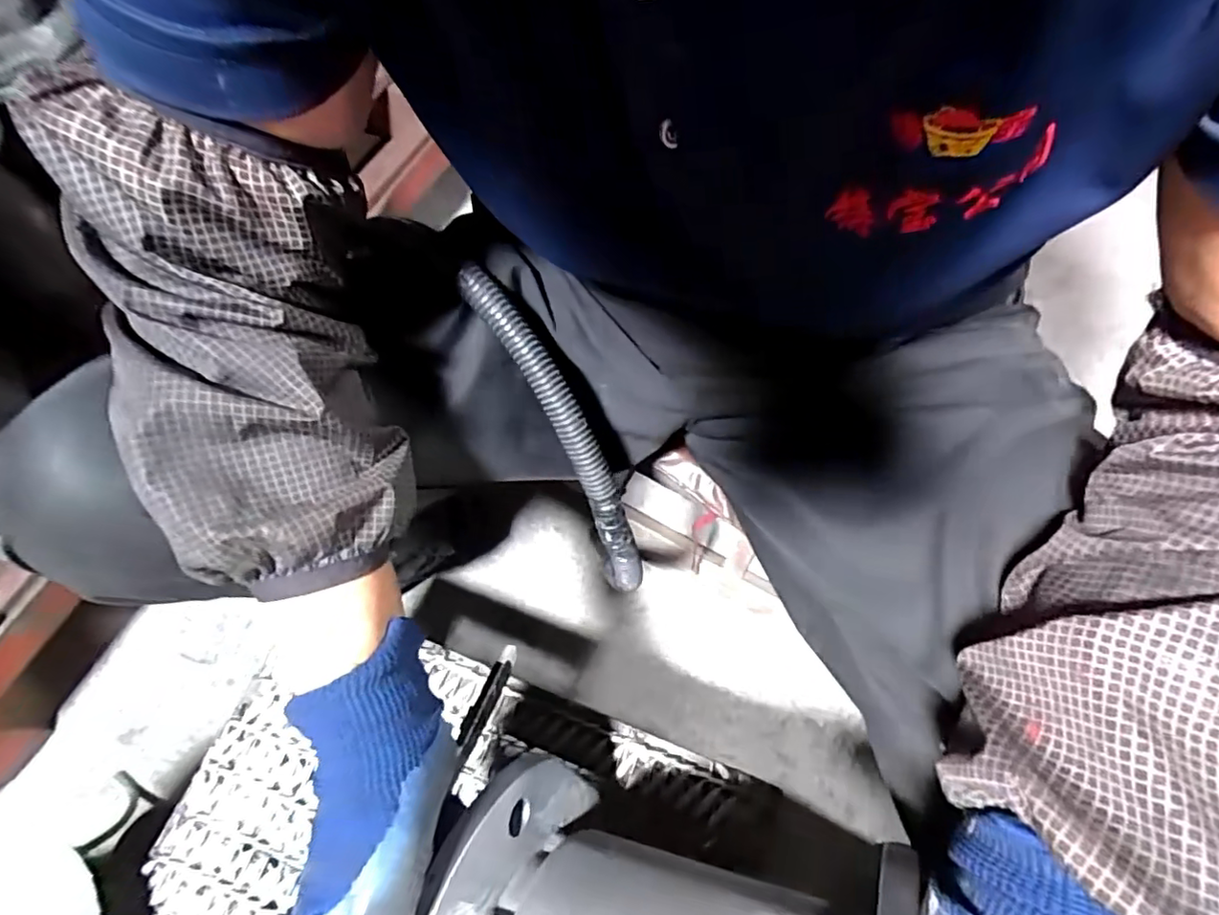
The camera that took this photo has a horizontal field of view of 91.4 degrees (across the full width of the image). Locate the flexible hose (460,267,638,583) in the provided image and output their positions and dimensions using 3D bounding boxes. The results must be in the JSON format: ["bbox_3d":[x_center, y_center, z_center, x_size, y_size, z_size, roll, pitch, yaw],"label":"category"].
[{"bbox_3d":[-0.025,-0.004,0.379,0.024,0.245,0.037,-30,24,-13],"label":"flexible hose"}]

